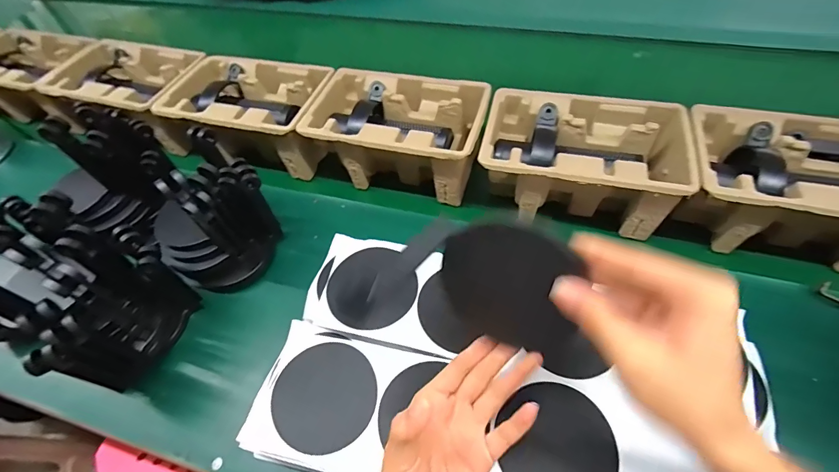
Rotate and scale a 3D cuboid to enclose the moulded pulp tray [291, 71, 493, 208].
[{"bbox_3d":[-0.029,-0.140,0.552,0.225,0.097,0.145,11,56,10],"label":"moulded pulp tray"}]

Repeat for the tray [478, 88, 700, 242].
[{"bbox_3d":[0.184,-0.095,0.498,0.238,0.095,0.144,11,56,10],"label":"tray"}]

